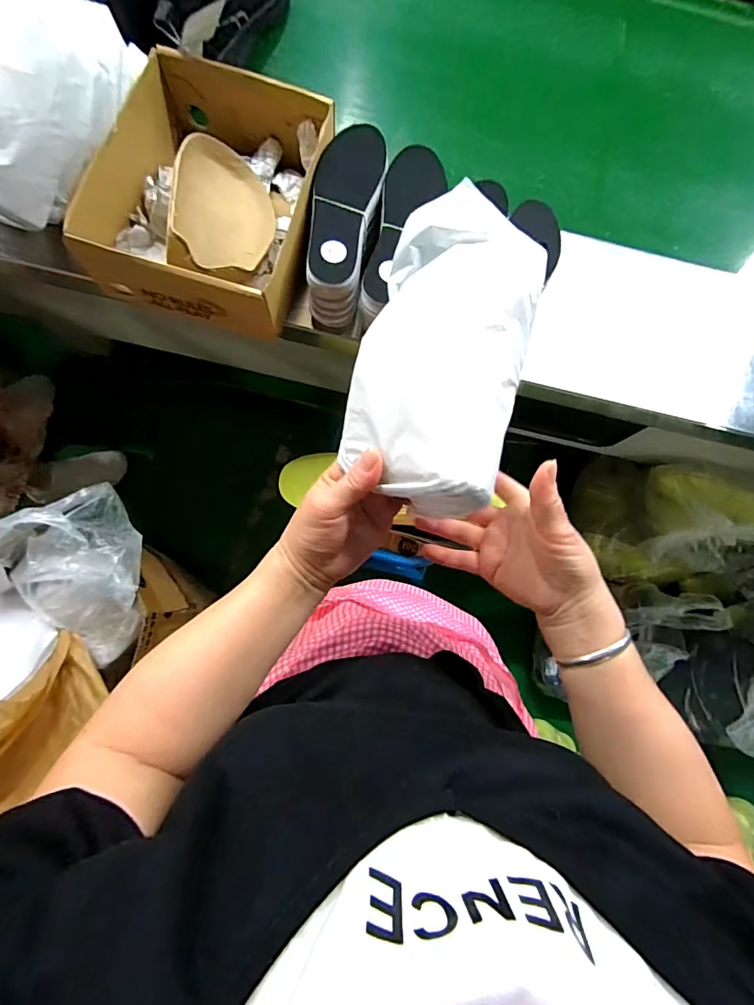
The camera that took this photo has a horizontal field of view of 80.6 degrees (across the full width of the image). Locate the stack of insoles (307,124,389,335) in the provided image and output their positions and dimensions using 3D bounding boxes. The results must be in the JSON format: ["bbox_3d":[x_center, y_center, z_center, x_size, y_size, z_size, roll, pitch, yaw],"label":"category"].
[{"bbox_3d":[-0.037,-0.315,0.522,0.073,0.072,0.207,8,81,-3],"label":"stack of insoles"}]

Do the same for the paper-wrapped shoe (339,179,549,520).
[{"bbox_3d":[0.049,-0.111,0.306,0.110,0.050,0.227,13,78,-2],"label":"paper-wrapped shoe"}]

